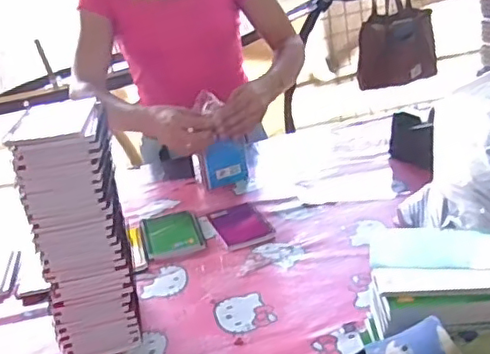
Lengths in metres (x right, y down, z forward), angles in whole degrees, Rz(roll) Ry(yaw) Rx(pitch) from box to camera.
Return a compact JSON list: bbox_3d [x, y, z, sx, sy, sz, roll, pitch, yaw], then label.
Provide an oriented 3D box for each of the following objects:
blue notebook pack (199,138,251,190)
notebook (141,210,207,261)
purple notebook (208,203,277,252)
[{"bbox_3d":[-0.039,-0.026,1.134,0.087,0.085,0.015,-11,25,-8],"label":"blue notebook pack"},{"bbox_3d":[-0.120,0.090,0.980,0.092,0.009,0.143,-12,25,-10],"label":"notebook"},{"bbox_3d":[-0.007,0.080,0.995,0.087,0.011,0.150,-14,25,-14],"label":"purple notebook"}]

